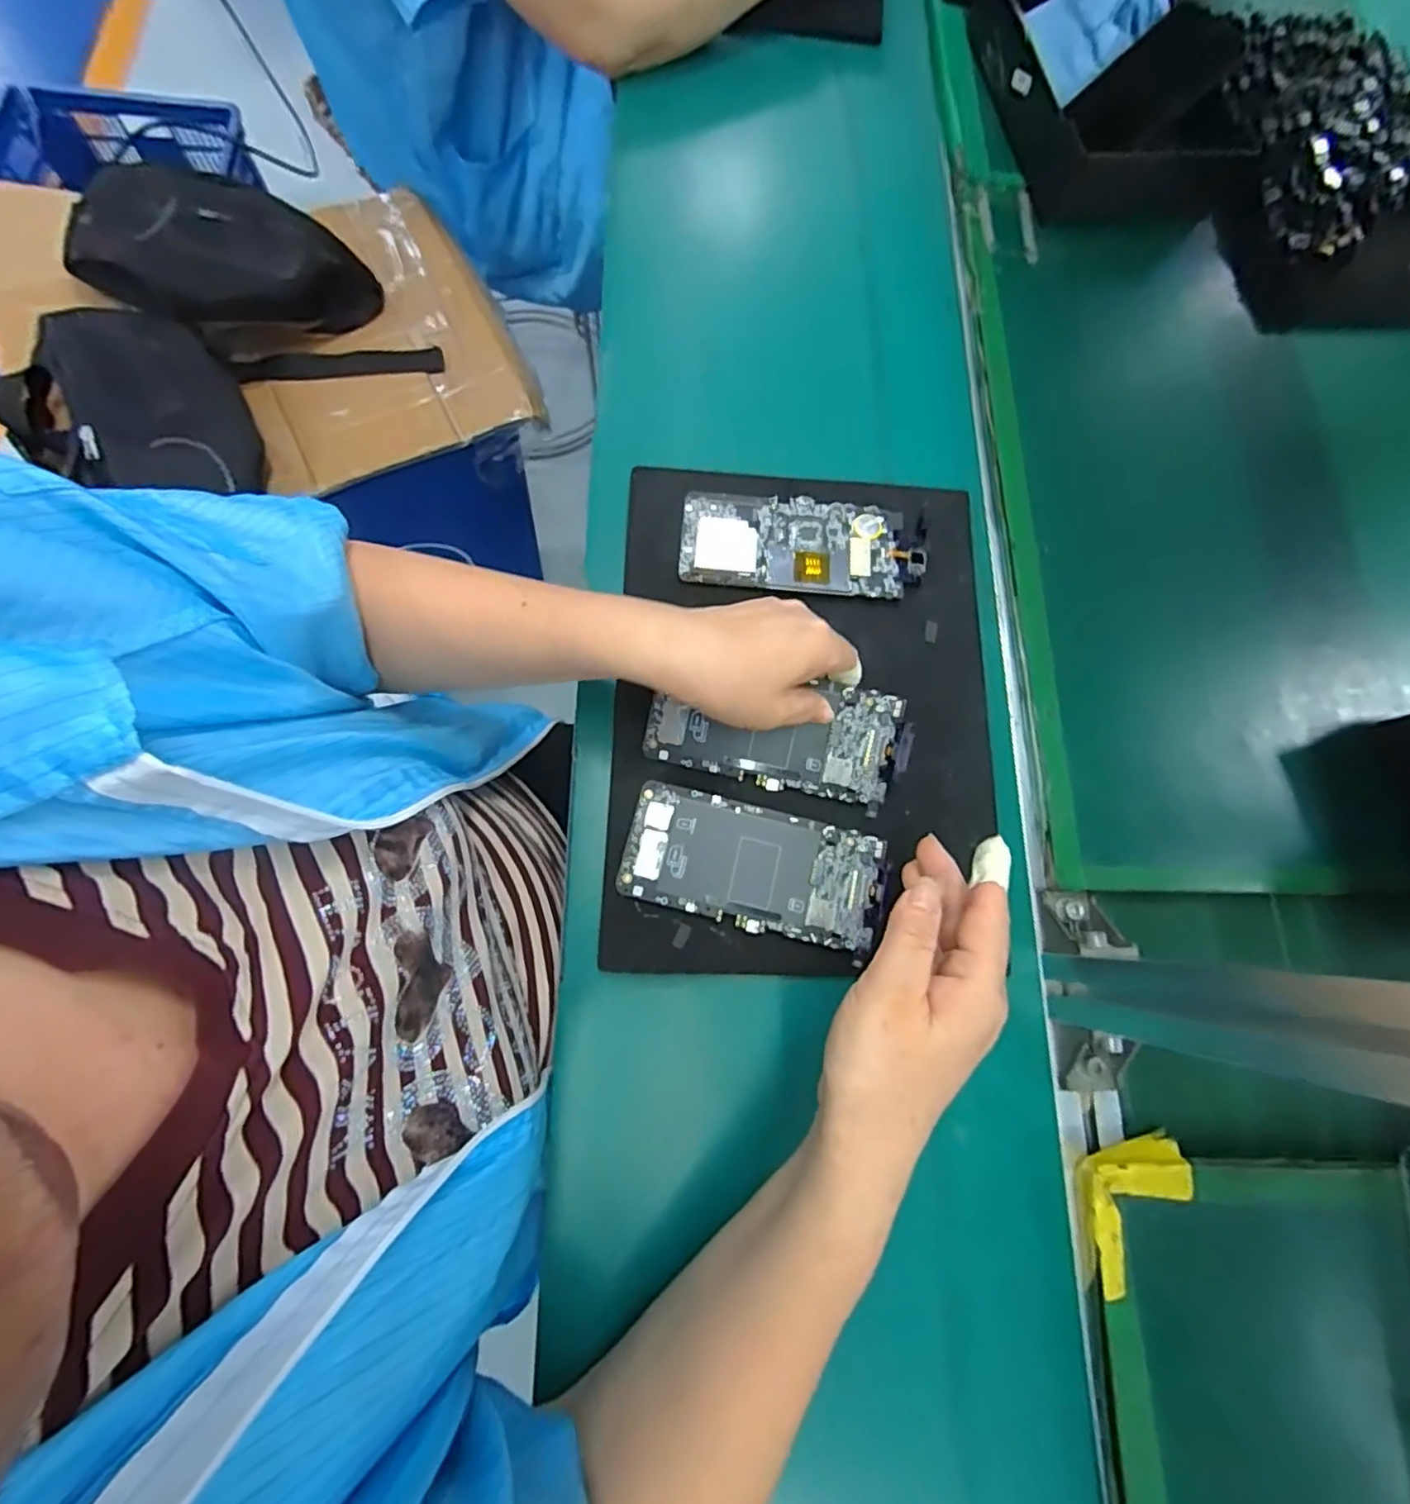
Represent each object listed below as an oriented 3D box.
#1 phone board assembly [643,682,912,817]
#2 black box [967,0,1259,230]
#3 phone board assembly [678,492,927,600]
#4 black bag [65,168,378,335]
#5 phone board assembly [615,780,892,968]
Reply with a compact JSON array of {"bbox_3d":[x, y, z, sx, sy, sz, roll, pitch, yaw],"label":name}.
[{"bbox_3d":[0.046,-0.014,0.405,0.158,0.013,0.074,14,94,0],"label":"phone board assembly"},{"bbox_3d":[0.360,-0.601,0.556,0.186,0.061,0.261,-6,76,-6],"label":"black box"},{"bbox_3d":[0.070,-0.148,0.462,0.173,0.012,0.074,4,75,-4],"label":"phone board assembly"},{"bbox_3d":[-0.489,-0.489,0.644,0.278,0.085,0.130,6,75,-3],"label":"black bag"},{"bbox_3d":[0.032,0.071,0.397,0.162,0.006,0.075,17,74,0],"label":"phone board assembly"}]

